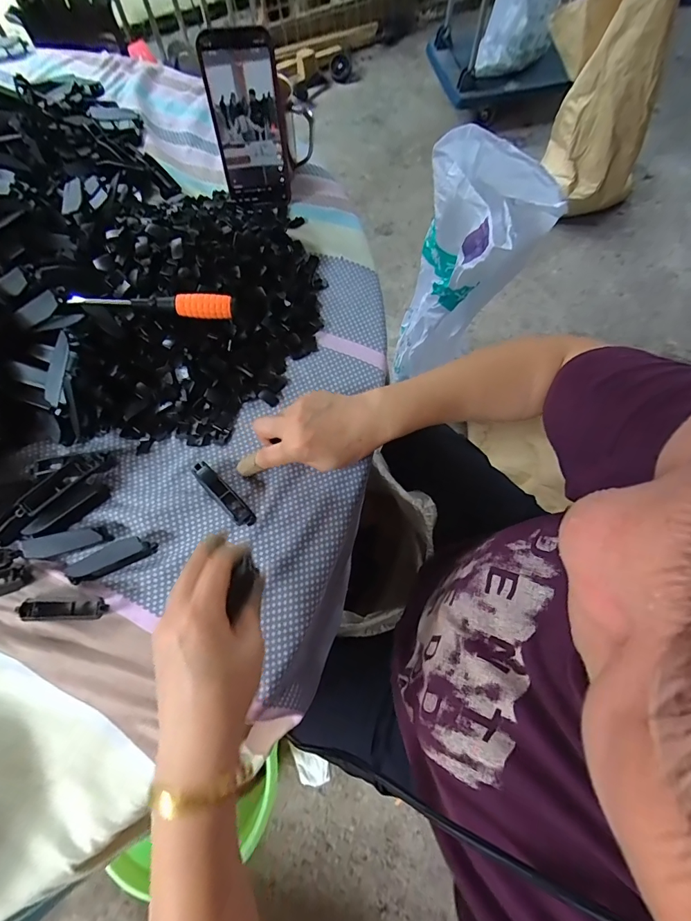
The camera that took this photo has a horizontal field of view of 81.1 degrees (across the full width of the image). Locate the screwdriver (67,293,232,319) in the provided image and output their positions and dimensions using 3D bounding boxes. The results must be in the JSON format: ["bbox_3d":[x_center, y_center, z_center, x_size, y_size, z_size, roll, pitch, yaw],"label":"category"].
[{"bbox_3d":[-0.182,-0.148,0.382,0.146,0.015,0.018,2,69,1],"label":"screwdriver"}]

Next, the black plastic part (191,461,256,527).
[{"bbox_3d":[-0.112,0.030,0.370,0.076,0.017,0.018,43,75,15],"label":"black plastic part"}]

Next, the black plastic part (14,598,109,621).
[{"bbox_3d":[-0.229,0.122,0.330,0.069,0.014,0.017,-1,69,0],"label":"black plastic part"}]

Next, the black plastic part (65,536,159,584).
[{"bbox_3d":[-0.201,0.083,0.348,0.070,0.013,0.022,-21,70,-7],"label":"black plastic part"}]

